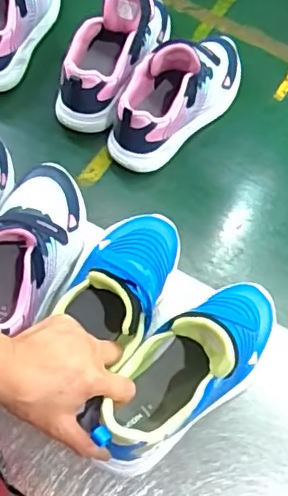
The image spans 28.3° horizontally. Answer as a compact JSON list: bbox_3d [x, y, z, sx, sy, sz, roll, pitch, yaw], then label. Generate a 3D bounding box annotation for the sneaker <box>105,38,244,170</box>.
[{"bbox_3d":[0.045,-0.196,0.696,0.081,0.107,0.216,41,70,16],"label":"sneaker"}]

